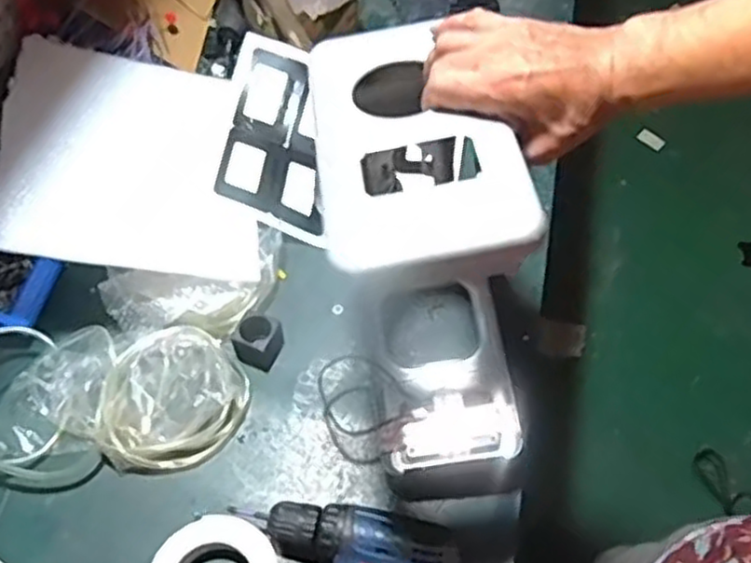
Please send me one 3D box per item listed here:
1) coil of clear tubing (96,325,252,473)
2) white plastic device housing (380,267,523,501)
[{"bbox_3d":[-0.216,0.126,0.781,0.135,0.048,0.160,34,66,19],"label":"coil of clear tubing"},{"bbox_3d":[0.081,0.118,0.791,0.141,0.060,0.222,-4,59,-1],"label":"white plastic device housing"}]

